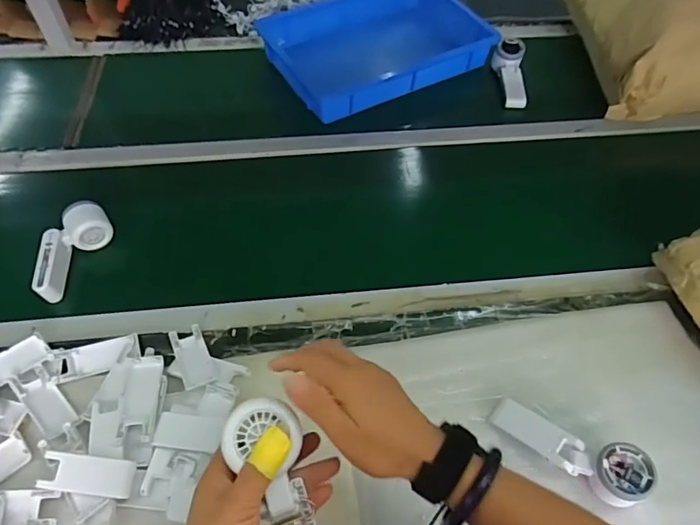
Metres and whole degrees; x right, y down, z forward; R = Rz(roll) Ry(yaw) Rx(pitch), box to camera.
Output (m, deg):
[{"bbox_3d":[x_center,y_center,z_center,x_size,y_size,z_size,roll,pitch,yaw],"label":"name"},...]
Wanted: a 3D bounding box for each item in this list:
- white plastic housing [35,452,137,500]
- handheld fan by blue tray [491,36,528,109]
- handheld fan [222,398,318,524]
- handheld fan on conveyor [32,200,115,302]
[{"bbox_3d":[-0.287,0.234,0.542,0.099,0.018,0.038,7,70,-2],"label":"white plastic housing"},{"bbox_3d":[0.329,-0.379,1.004,0.057,0.045,0.163,-1,72,-3],"label":"handheld fan by blue tray"},{"bbox_3d":[-0.046,0.183,0.358,0.051,0.026,0.168,-17,88,-14],"label":"handheld fan"},{"bbox_3d":[-0.410,-0.018,0.721,0.067,0.041,0.154,15,55,8],"label":"handheld fan on conveyor"}]

